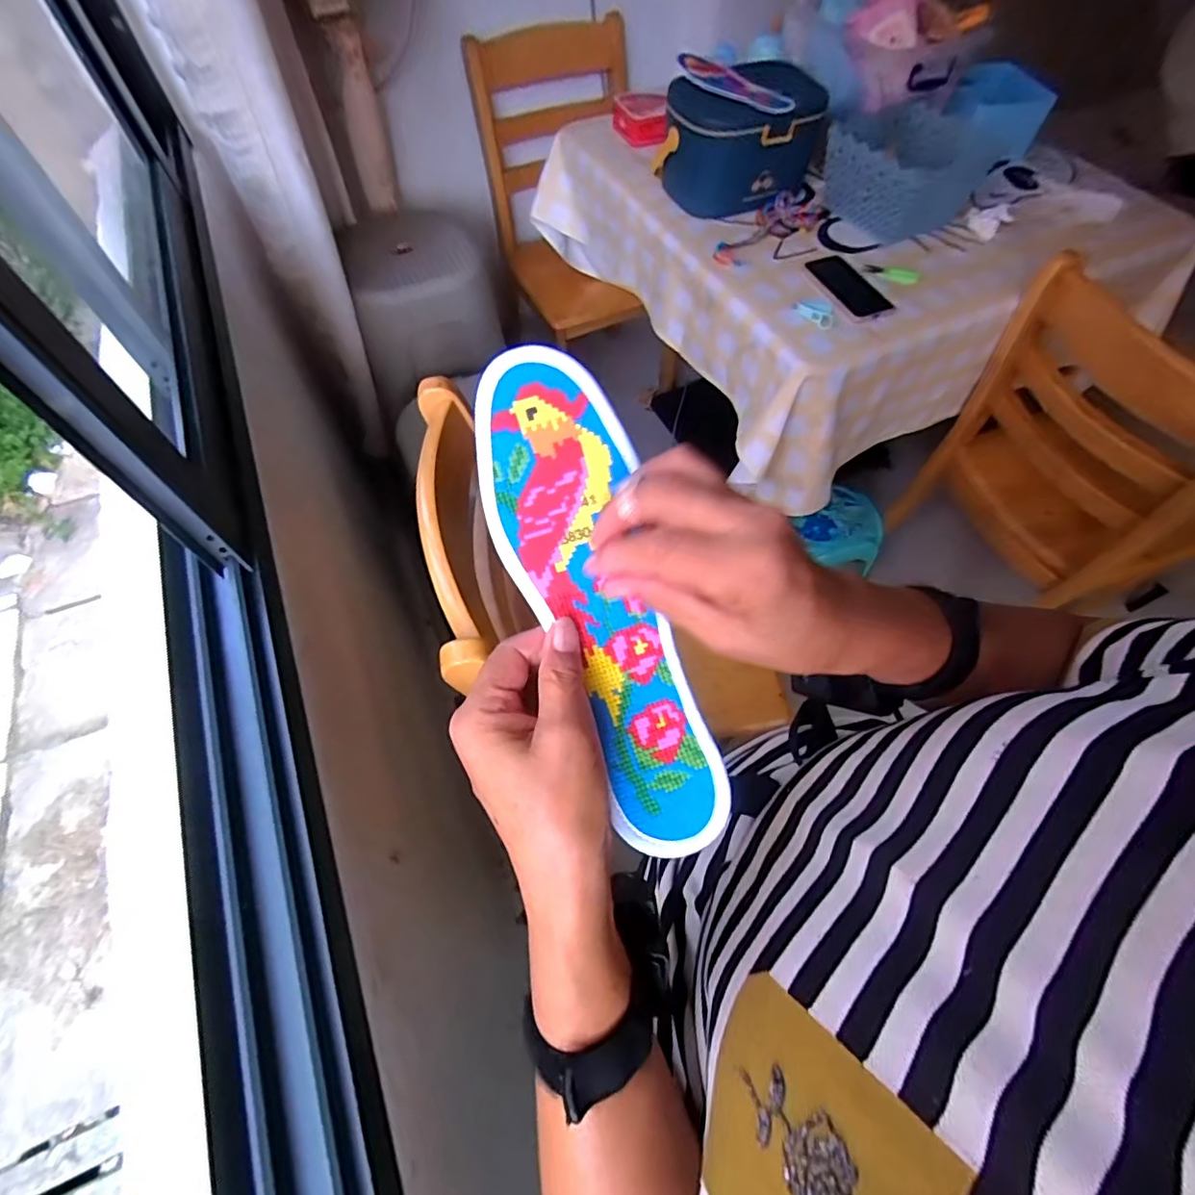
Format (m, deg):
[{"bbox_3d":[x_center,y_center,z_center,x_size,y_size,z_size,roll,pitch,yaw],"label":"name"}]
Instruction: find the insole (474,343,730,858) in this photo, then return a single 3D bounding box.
[{"bbox_3d":[0.004,0.001,0.267,0.069,0.028,0.235,-21,92,-11],"label":"insole"}]

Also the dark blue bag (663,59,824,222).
[{"bbox_3d":[0.264,-0.862,1.058,0.287,0.181,0.184,-25,64,-13],"label":"dark blue bag"}]

